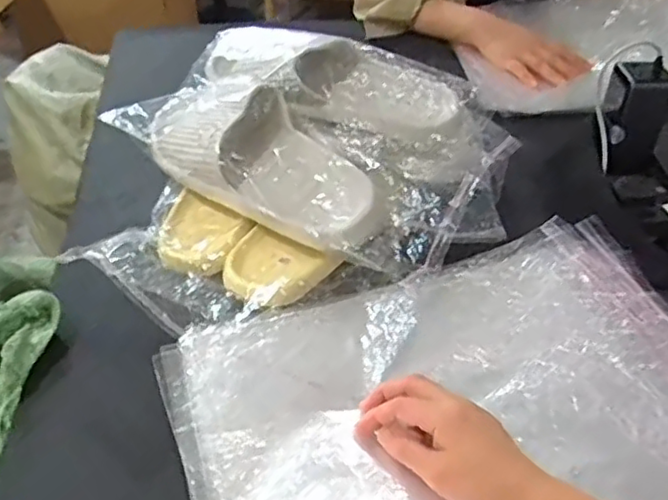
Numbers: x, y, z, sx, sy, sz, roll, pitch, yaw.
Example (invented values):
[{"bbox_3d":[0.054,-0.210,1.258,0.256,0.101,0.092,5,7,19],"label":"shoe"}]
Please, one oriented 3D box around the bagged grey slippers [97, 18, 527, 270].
[{"bbox_3d":[-0.013,-0.117,0.646,0.369,0.096,0.224,20,46,22],"label":"bagged grey slippers"}]

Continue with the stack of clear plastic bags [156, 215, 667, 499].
[{"bbox_3d":[0.098,0.135,0.466,0.388,0.041,0.313,-13,43,-13],"label":"stack of clear plastic bags"}]

